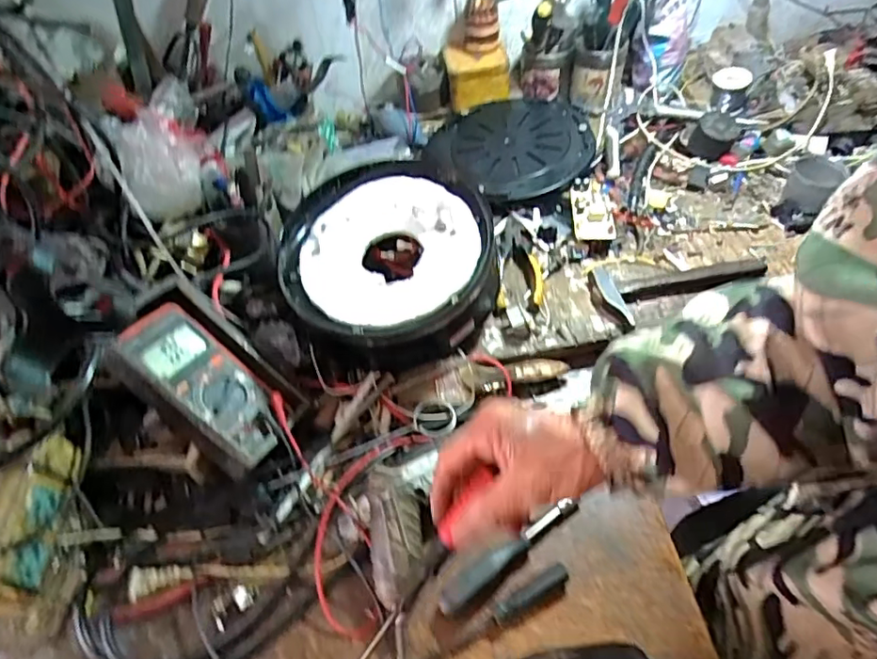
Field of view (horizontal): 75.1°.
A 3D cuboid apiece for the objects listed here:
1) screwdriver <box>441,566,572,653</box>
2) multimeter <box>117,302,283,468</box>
[{"bbox_3d":[0.062,0.245,0.499,0.119,0.013,0.022,-24,54,-15],"label":"screwdriver"},{"bbox_3d":[-0.234,0.050,0.576,0.189,0.037,0.078,44,63,5],"label":"multimeter"}]

